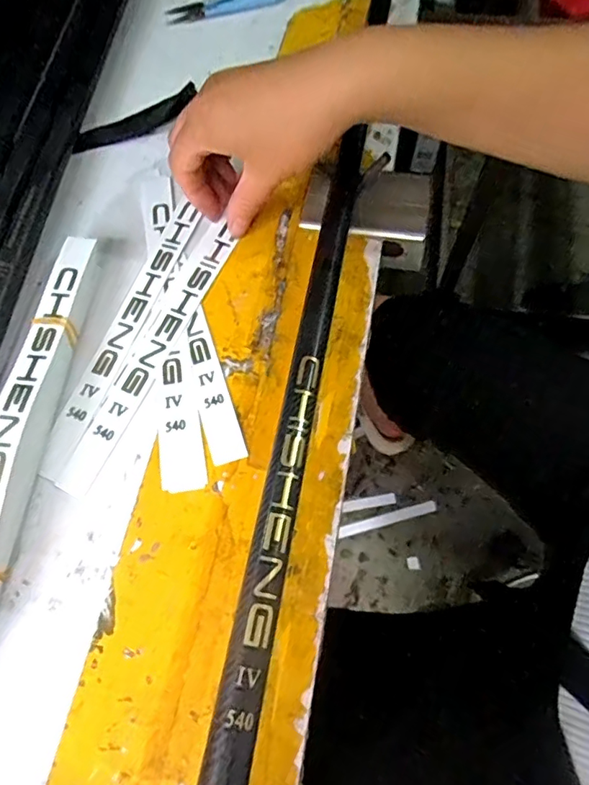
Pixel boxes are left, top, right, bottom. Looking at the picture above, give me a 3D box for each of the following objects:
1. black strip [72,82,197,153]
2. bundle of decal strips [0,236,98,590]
[{"bbox_3d":[-0.120,-0.205,0.387,0.096,0.021,0.020,-16,68,-5],"label":"black strip"},{"bbox_3d":[-0.152,0.018,0.290,0.023,0.027,0.249,5,68,5],"label":"bundle of decal strips"}]

